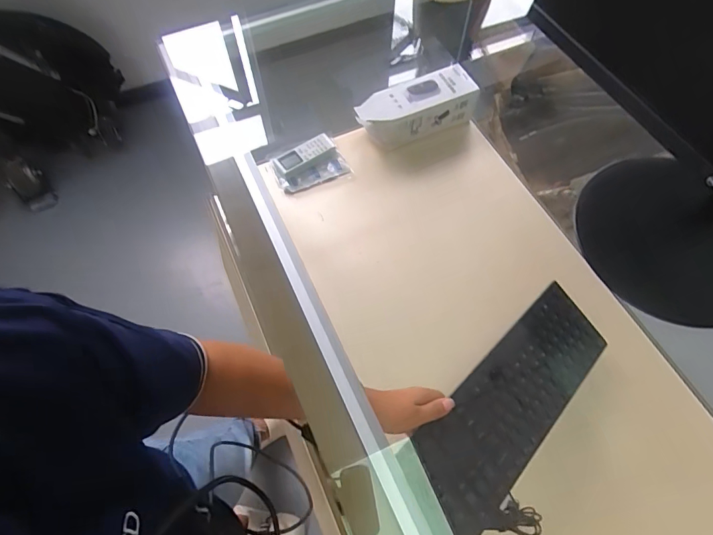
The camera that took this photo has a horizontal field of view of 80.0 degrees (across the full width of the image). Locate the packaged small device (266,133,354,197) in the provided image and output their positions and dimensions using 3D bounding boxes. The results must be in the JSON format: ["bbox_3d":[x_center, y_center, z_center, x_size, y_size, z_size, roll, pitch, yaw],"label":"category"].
[{"bbox_3d":[-0.091,-0.206,0.836,0.142,0.034,0.098,-20,65,-9],"label":"packaged small device"}]

